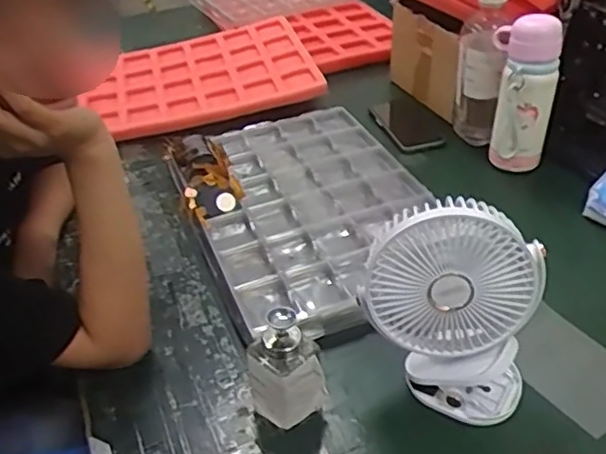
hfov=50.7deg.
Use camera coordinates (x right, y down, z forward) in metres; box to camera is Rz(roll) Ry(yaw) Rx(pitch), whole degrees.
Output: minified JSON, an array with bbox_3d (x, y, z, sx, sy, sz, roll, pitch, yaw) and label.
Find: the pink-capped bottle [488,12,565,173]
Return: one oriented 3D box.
[{"bbox_3d":[0.302,-0.178,0.891,0.089,0.207,0.062,11,40,18],"label":"pink-capped bottle"}]

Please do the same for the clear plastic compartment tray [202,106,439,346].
[{"bbox_3d":[0.009,-0.034,0.871,0.304,0.026,0.457,-14,39,-14],"label":"clear plastic compartment tray"}]

